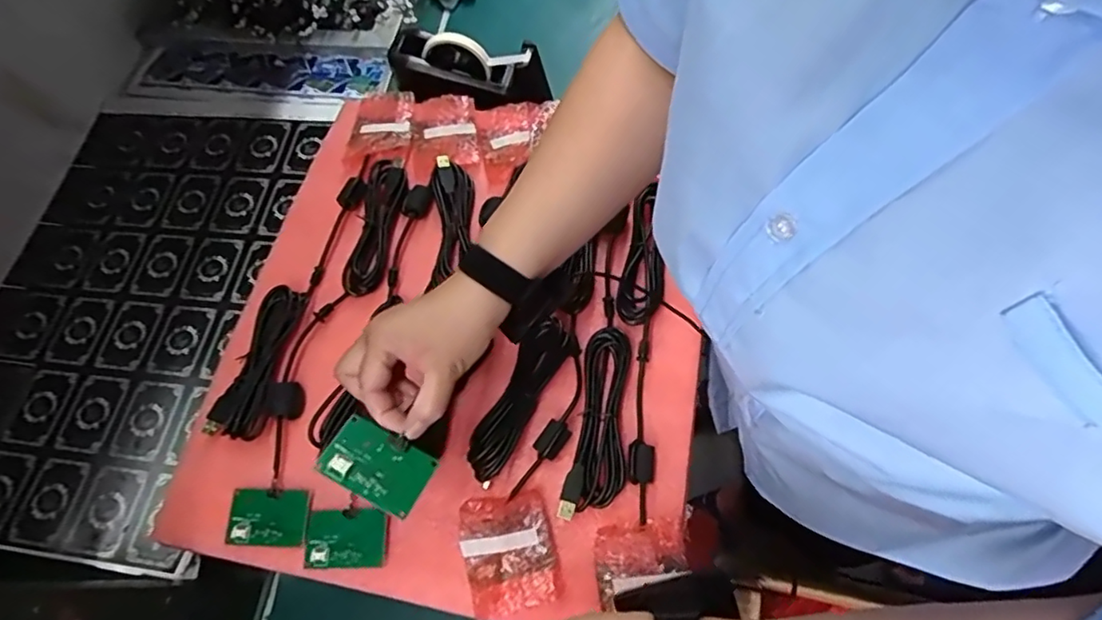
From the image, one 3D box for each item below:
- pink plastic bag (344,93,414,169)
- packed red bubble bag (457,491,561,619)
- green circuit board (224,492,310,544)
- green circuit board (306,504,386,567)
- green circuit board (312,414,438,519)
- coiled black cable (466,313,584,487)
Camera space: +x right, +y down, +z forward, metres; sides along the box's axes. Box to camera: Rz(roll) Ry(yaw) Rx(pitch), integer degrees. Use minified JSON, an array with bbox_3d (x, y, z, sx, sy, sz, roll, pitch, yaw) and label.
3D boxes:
[{"bbox_3d":[-0.190,-0.203,0.642,0.069,0.013,0.105,-5,64,4],"label":"pink plastic bag"},{"bbox_3d":[-0.033,0.186,0.443,0.071,0.023,0.084,-13,64,0],"label":"packed red bubble bag"},{"bbox_3d":[-0.237,0.174,0.482,0.070,0.008,0.042,-1,65,6],"label":"green circuit board"},{"bbox_3d":[-0.168,0.187,0.472,0.067,0.004,0.044,-4,64,4],"label":"green circuit board"},{"bbox_3d":[-0.116,0.103,0.383,0.068,0.007,0.044,27,56,4],"label":"green circuit board"},{"bbox_3d":[-0.029,0.074,0.496,0.044,0.019,0.148,29,71,18],"label":"coiled black cable"}]

